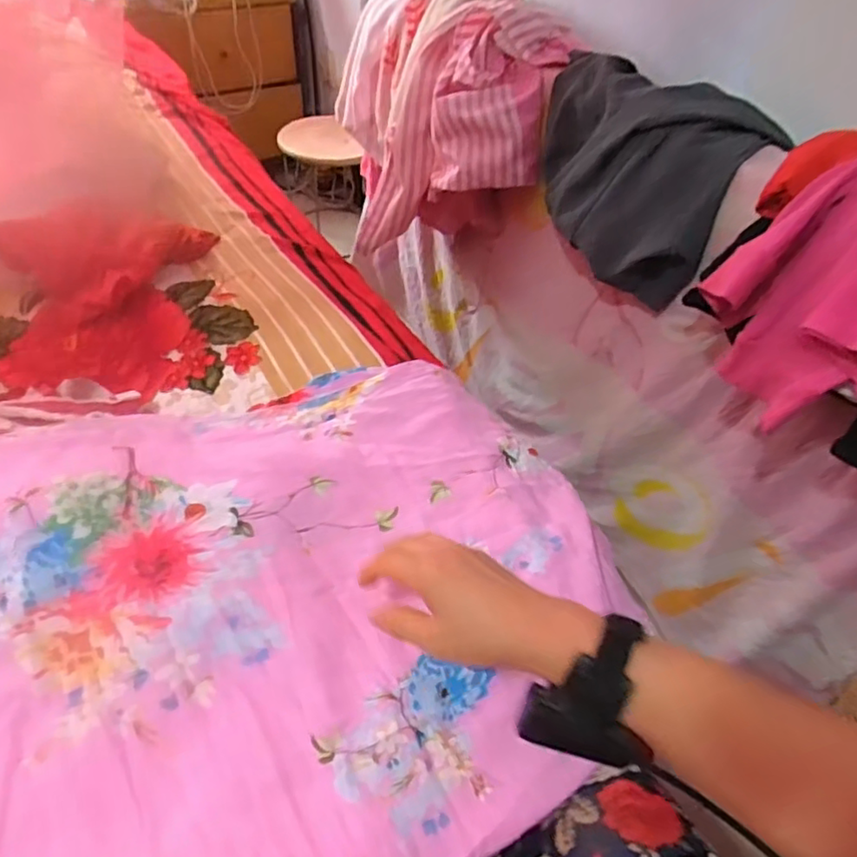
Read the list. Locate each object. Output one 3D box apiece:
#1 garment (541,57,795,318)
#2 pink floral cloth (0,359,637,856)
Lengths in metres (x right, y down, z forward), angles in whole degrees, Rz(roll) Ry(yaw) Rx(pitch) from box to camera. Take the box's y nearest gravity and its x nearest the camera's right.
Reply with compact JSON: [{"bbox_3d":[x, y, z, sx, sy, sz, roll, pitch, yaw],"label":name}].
[{"bbox_3d":[0.237,-0.301,0.754,0.111,0.210,0.287,-25,54,-26],"label":"garment"},{"bbox_3d":[-0.101,0.129,0.485,0.515,0.034,0.407,-16,60,-24],"label":"pink floral cloth"}]

